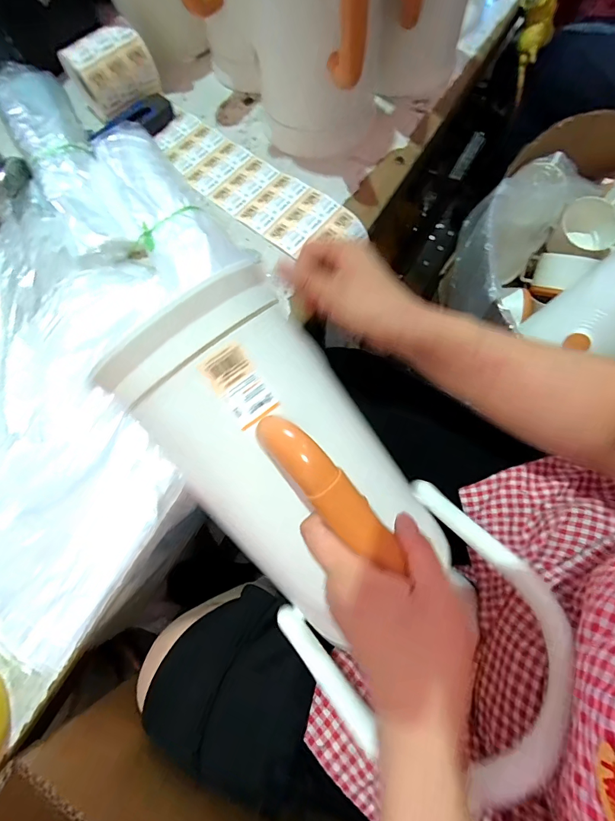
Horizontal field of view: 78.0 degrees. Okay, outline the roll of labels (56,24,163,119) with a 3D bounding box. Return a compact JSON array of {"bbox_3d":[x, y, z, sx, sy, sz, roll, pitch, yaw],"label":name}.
[{"bbox_3d":[-0.296,-0.517,0.577,0.088,0.070,0.108,41,77,13],"label":"roll of labels"}]

